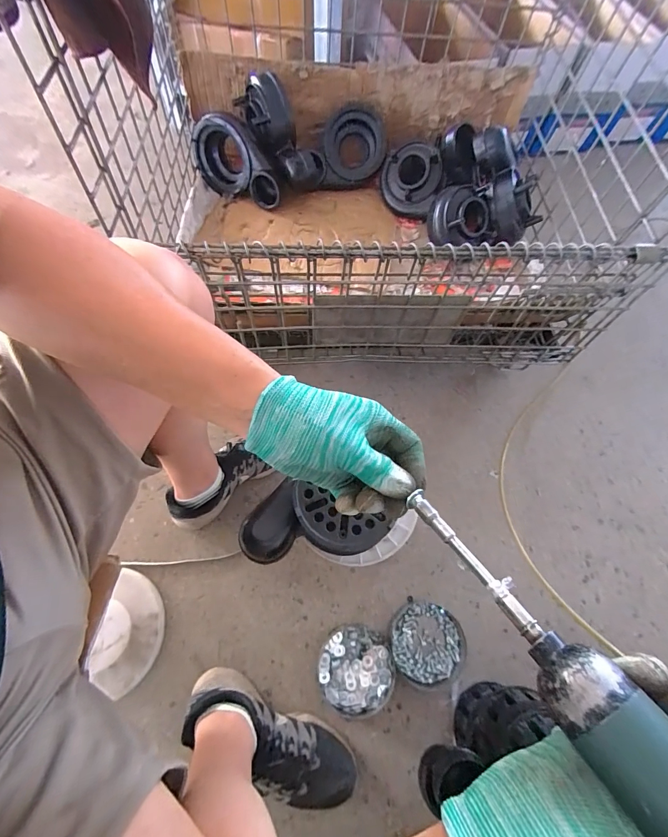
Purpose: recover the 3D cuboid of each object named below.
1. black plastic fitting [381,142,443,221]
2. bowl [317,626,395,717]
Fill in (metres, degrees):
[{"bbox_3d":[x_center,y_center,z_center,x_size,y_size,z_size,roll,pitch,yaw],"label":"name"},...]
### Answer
[{"bbox_3d":[0.171,-0.532,0.788,0.139,0.146,0.036,12,24,31],"label":"black plastic fitting"},{"bbox_3d":[0.040,0.444,0.622,0.129,0.027,0.132,1,68,-2],"label":"bowl"}]

